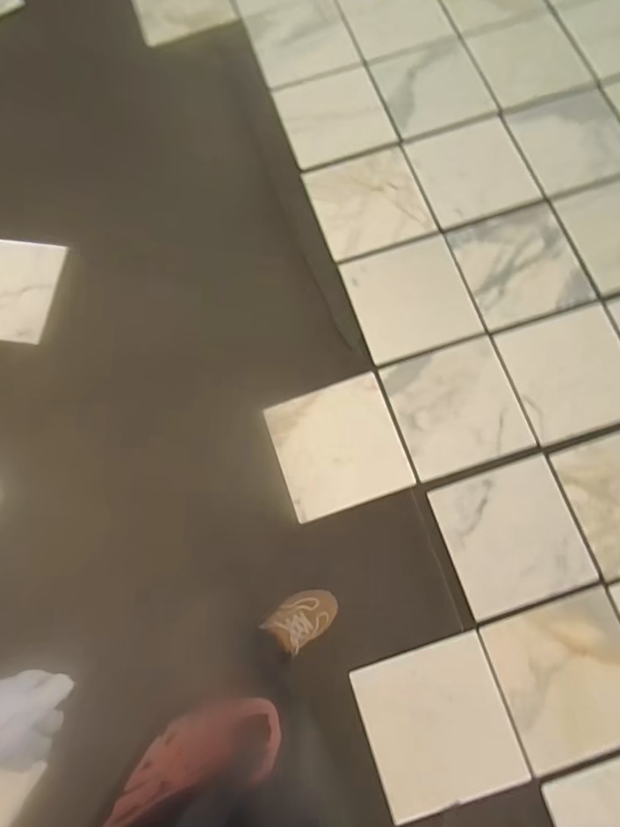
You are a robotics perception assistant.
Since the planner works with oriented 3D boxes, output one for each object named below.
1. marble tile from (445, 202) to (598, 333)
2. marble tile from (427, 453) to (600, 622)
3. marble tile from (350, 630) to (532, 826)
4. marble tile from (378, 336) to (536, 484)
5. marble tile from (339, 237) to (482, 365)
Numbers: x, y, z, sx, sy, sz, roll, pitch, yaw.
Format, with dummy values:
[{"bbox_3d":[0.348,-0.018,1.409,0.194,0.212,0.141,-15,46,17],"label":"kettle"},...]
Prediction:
[{"bbox_3d":[0.590,-0.413,1.372,0.309,0.022,0.307,-17,84,0],"label":"marble tile"},{"bbox_3d":[0.516,0.308,1.252,0.326,0.016,0.332,-18,76,-1],"label":"marble tile"},{"bbox_3d":[0.300,0.729,1.155,0.323,0.015,0.322,-18,74,-1],"label":"marble tile"},{"bbox_3d":[0.391,-0.021,1.308,0.318,0.016,0.320,-17,76,-1],"label":"marble tile"},{"bbox_3d":[0.281,-0.322,1.370,0.310,0.019,0.314,-17,76,-1],"label":"marble tile"}]

